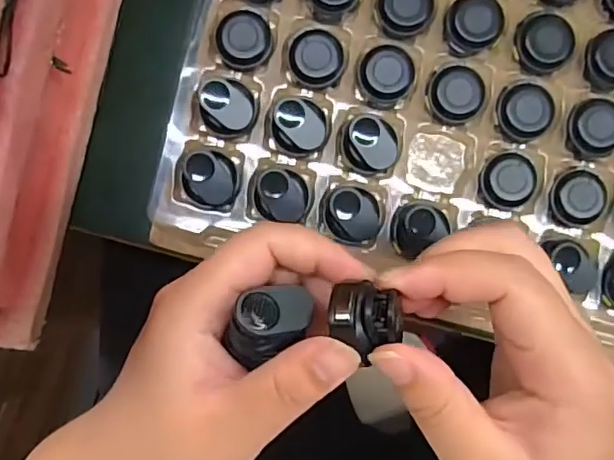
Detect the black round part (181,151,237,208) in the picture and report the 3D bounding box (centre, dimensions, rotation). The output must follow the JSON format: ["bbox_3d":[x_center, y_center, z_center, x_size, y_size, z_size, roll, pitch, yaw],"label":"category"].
[{"bbox_3d":[-0.048,-0.025,0.281,0.025,0.014,0.027,0,91,-1],"label":"black round part"}]

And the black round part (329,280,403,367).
[{"bbox_3d":[0.020,0.031,0.192,0.023,0.017,0.023,2,97,14],"label":"black round part"}]

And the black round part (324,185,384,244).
[{"bbox_3d":[0.024,-0.008,0.284,0.029,0.015,0.029,-16,92,0],"label":"black round part"}]

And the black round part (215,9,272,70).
[{"bbox_3d":[-0.032,-0.097,0.285,0.027,0.007,0.026,0,91,-1],"label":"black round part"}]

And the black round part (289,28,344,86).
[{"bbox_3d":[0.005,-0.089,0.287,0.027,0.004,0.027,0,91,-1],"label":"black round part"}]

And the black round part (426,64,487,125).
[{"bbox_3d":[0.077,-0.070,0.288,0.030,0.005,0.029,0,91,-1],"label":"black round part"}]

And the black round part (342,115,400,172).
[{"bbox_3d":[0.033,-0.044,0.284,0.029,0.014,0.028,0,91,-1],"label":"black round part"}]

